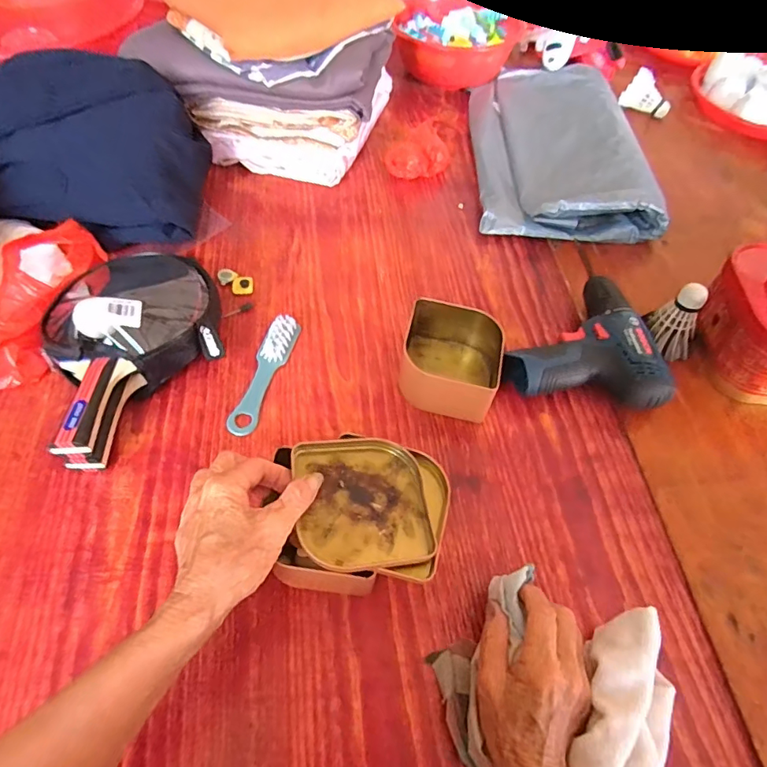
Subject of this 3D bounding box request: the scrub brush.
[{"bbox_3d":[-0.125,-0.013,0.531,0.031,0.013,0.148,13,58,6],"label":"scrub brush"}]

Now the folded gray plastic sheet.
[{"bbox_3d":[0.260,-0.380,0.772,0.232,0.055,0.425,4,57,0],"label":"folded gray plastic sheet"}]

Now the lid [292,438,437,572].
[{"bbox_3d":[-0.016,0.089,0.385,0.094,0.013,0.100,-8,58,-7],"label":"lid"}]

